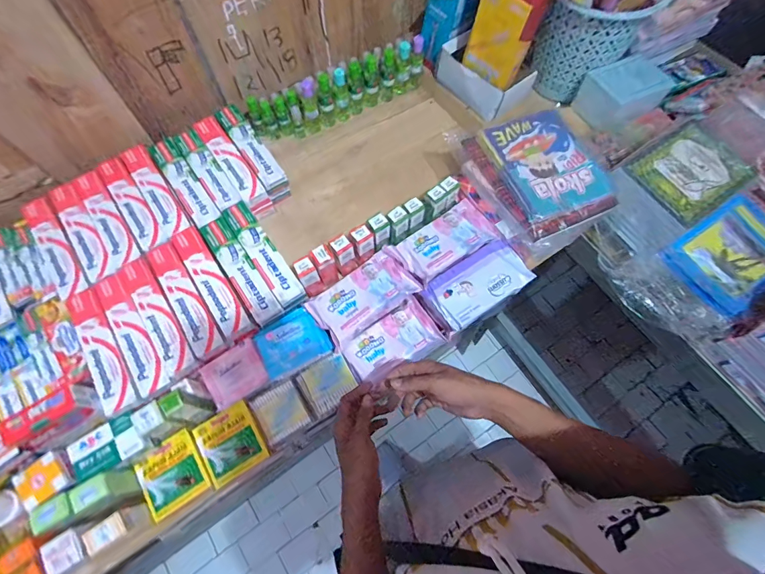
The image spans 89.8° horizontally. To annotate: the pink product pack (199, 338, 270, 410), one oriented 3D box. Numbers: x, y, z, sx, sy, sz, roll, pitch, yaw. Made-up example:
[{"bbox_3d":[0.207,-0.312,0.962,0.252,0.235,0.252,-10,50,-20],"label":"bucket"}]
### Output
[{"bbox_3d":[-0.230,0.135,0.600,0.088,0.011,0.078,-32,71,-12],"label":"pink product pack"}]

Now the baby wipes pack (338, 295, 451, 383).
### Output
[{"bbox_3d":[0.020,0.095,0.660,0.161,0.039,0.095,-33,72,-12],"label":"baby wipes pack"}]

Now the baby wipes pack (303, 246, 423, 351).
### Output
[{"bbox_3d":[-0.031,0.015,0.654,0.176,0.036,0.101,-36,72,-13],"label":"baby wipes pack"}]

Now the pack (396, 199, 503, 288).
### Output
[{"bbox_3d":[0.116,-0.085,0.691,0.181,0.037,0.096,-34,72,-13],"label":"pack"}]

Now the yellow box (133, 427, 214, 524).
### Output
[{"bbox_3d":[-0.303,0.268,0.551,0.083,0.008,0.091,-32,71,-12],"label":"yellow box"}]

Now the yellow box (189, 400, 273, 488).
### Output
[{"bbox_3d":[-0.225,0.230,0.568,0.085,0.013,0.092,-31,71,-12],"label":"yellow box"}]

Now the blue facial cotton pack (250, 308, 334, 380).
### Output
[{"bbox_3d":[-0.145,0.091,0.618,0.104,0.035,0.088,-33,72,-12],"label":"blue facial cotton pack"}]

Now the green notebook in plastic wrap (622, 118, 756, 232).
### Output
[{"bbox_3d":[0.537,-0.200,0.677,0.197,0.042,0.150,-32,71,-12],"label":"green notebook in plastic wrap"}]

